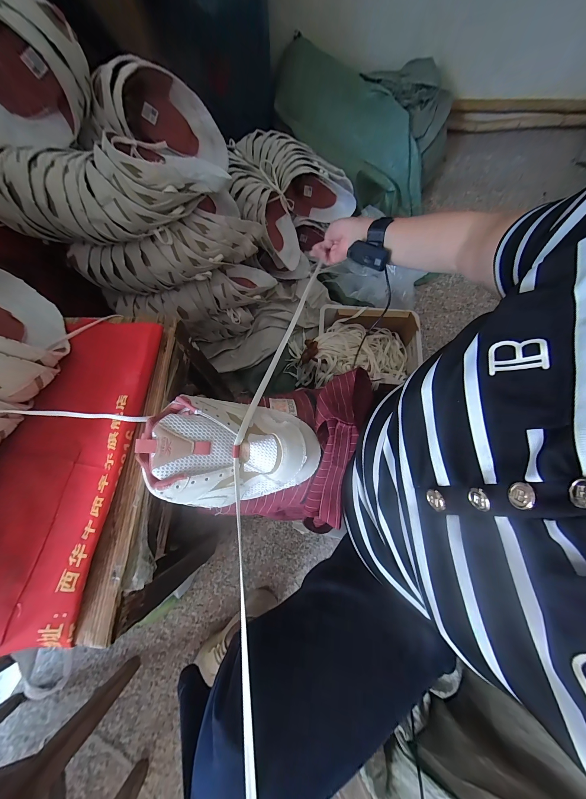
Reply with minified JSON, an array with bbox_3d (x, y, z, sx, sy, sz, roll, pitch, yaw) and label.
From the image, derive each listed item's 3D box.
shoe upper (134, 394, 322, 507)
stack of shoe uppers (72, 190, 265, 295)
[{"bbox_3d":[-0.077,0.065,0.340,0.217,0.084,0.132,1,73,-1],"label":"shoe upper"},{"bbox_3d":[-0.284,-0.335,0.604,0.430,0.114,0.099,-16,74,-6],"label":"stack of shoe uppers"}]

